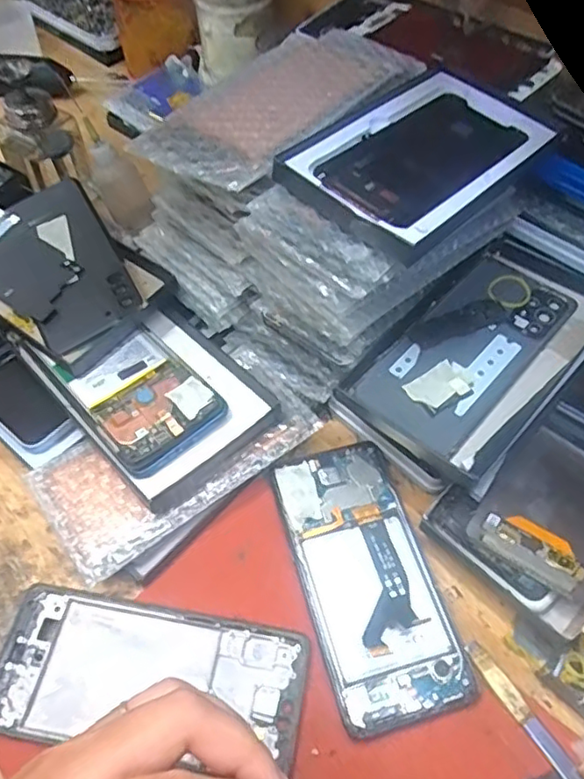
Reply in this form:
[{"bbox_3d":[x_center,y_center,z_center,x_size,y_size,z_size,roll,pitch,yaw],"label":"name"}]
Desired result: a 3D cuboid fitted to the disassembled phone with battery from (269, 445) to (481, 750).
[{"bbox_3d":[0.043,0.105,0.356,0.072,0.007,0.161,-13,56,-10],"label":"disassembled phone with battery"}]

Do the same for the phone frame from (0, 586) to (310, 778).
[{"bbox_3d":[-0.077,0.152,0.328,0.165,0.009,0.071,7,55,4],"label":"phone frame"}]

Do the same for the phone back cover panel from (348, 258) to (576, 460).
[{"bbox_3d":[0.115,-0.027,0.395,0.073,0.006,0.151,38,63,23],"label":"phone back cover panel"}]

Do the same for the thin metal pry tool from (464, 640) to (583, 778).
[{"bbox_3d":[0.135,0.187,0.310,0.010,0.004,0.128,-28,60,-19],"label":"thin metal pry tool"}]

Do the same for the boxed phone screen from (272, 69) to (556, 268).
[{"bbox_3d":[0.080,-0.143,0.356,0.096,0.017,0.162,38,63,23],"label":"boxed phone screen"}]

